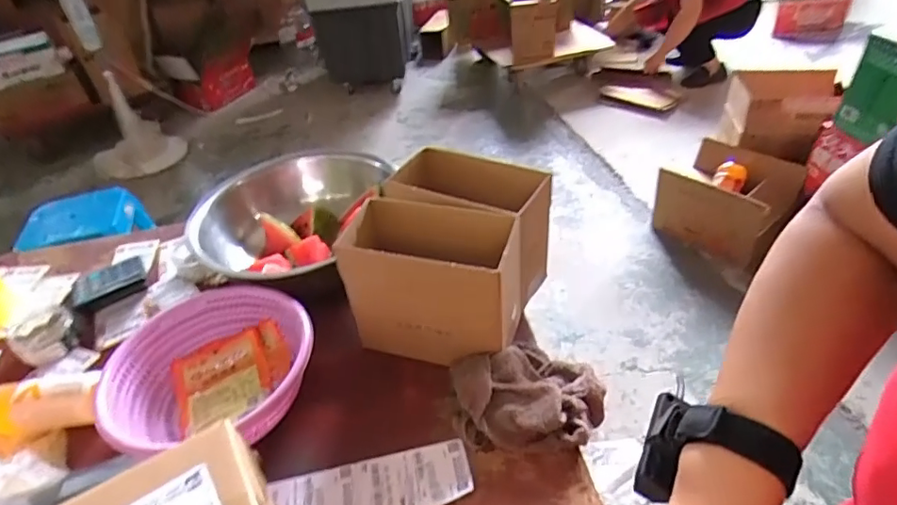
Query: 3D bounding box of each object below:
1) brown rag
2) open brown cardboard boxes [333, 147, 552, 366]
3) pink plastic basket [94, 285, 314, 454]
[{"bbox_3d":[0.097,0.162,0.668,0.184,0.052,0.157,-1,40,7],"label":"brown rag"},{"bbox_3d":[0.007,-0.001,0.757,0.233,0.174,0.260,10,43,20],"label":"open brown cardboard boxes"},{"bbox_3d":[-0.301,0.155,0.707,0.241,0.095,0.232,-4,40,4],"label":"pink plastic basket"}]

